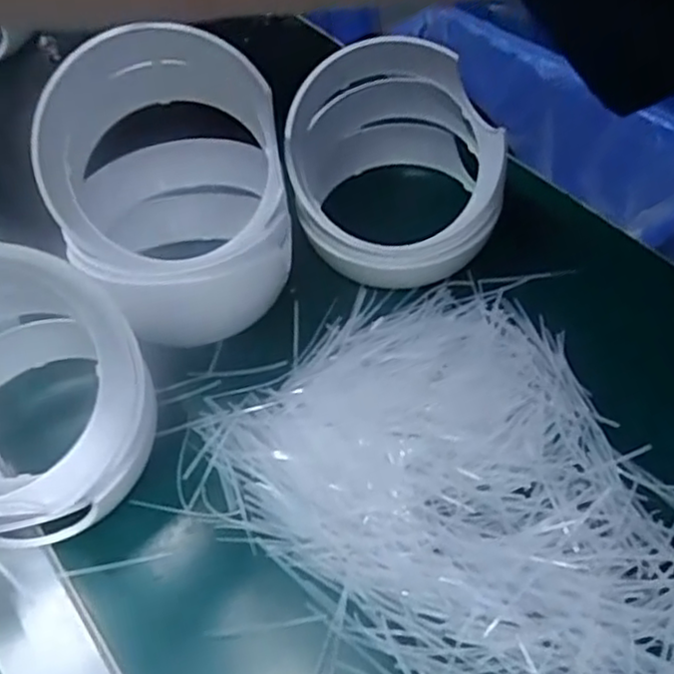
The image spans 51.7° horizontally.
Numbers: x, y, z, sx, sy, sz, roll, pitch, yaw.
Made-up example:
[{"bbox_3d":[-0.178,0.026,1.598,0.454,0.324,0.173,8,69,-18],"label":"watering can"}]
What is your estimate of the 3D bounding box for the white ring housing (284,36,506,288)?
[{"bbox_3d":[0.032,-0.100,0.394,0.109,0.086,0.113,-2,56,3],"label":"white ring housing"}]

